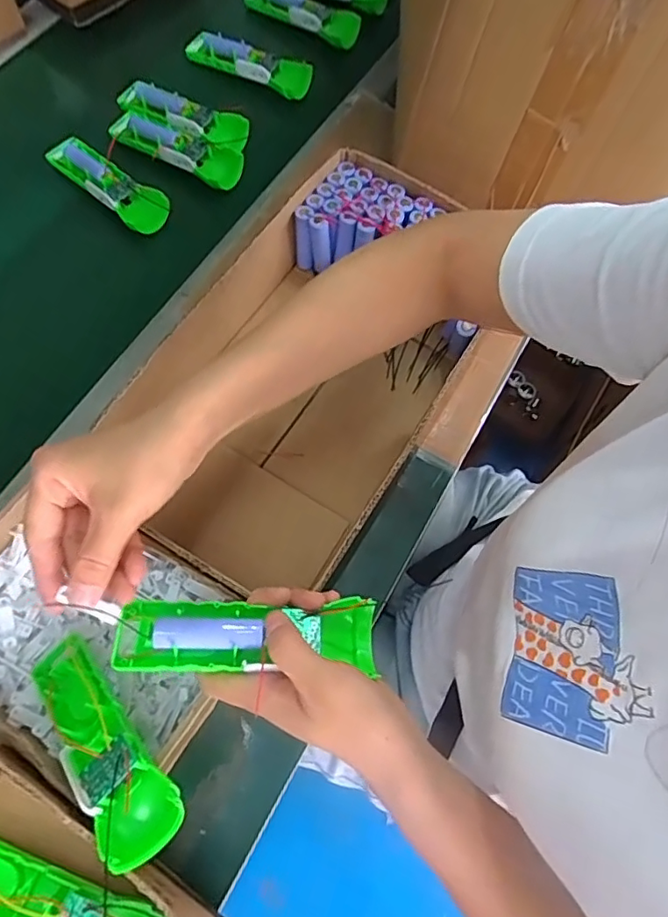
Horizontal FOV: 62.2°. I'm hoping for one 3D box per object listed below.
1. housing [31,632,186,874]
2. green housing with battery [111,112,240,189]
[{"bbox_3d":[-0.162,0.185,0.374,0.049,0.025,0.170,-42,52,-15],"label":"housing"},{"bbox_3d":[-0.178,-0.350,0.624,0.156,0.022,0.043,25,71,6],"label":"green housing with battery"}]

